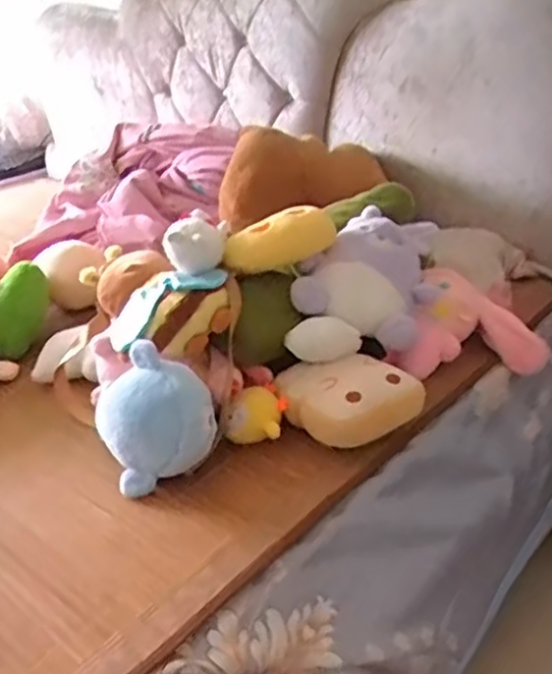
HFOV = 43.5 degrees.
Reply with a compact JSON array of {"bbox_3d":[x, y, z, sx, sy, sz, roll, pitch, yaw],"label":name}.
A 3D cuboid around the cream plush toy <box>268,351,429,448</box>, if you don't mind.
[{"bbox_3d":[0.093,0.078,0.890,0.187,0.067,0.107,-1,29,9],"label":"cream plush toy"}]

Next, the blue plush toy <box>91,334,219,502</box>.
[{"bbox_3d":[-0.149,0.091,0.843,0.134,0.136,0.130,-13,29,-13],"label":"blue plush toy"}]

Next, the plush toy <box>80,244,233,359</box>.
[{"bbox_3d":[-0.165,-0.048,0.953,0.142,0.121,0.200,-22,33,-28],"label":"plush toy"}]

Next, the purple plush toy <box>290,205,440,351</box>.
[{"bbox_3d":[0.139,-0.092,1.010,0.155,0.120,0.179,14,34,32],"label":"purple plush toy"}]

